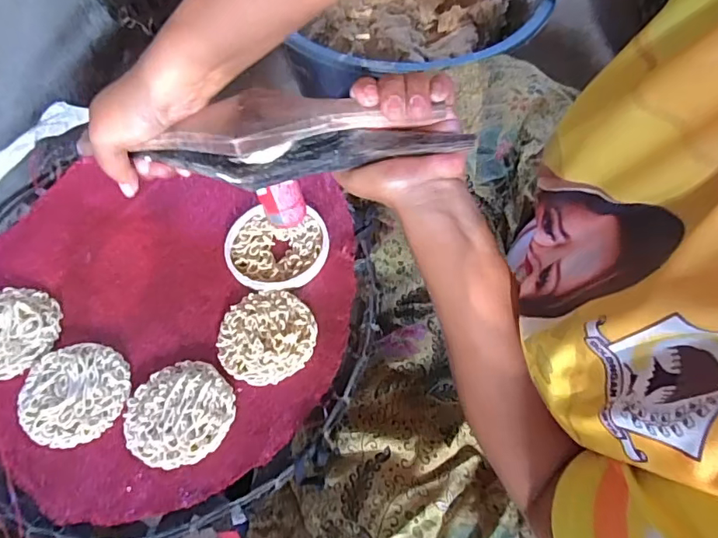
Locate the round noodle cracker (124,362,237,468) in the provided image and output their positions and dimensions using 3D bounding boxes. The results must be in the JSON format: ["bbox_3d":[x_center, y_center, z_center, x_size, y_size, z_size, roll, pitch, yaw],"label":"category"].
[{"bbox_3d":[-0.131,0.103,0.364,0.073,0.008,0.074,-1,62,1],"label":"round noodle cracker"}]

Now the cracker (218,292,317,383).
[{"bbox_3d":[-0.073,0.052,0.393,0.075,0.009,0.072,-1,62,1],"label":"cracker"}]

